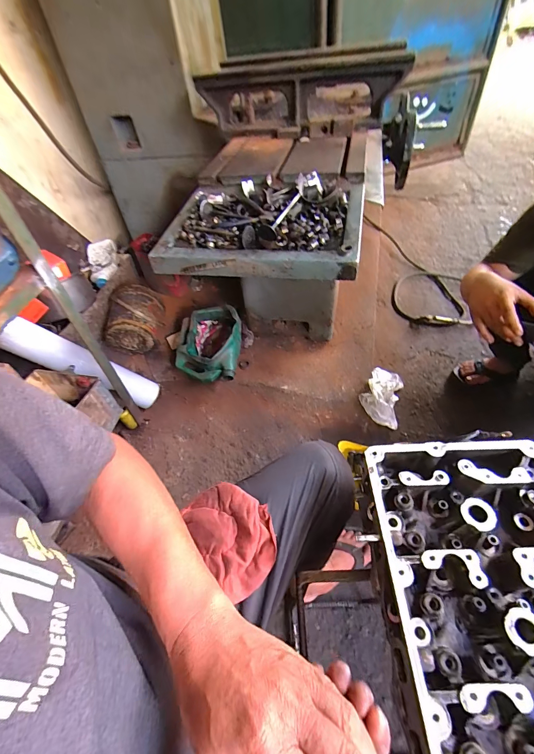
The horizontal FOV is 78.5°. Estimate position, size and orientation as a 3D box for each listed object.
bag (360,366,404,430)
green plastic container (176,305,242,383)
[{"bbox_3d":[0.388,0.058,1.105,0.125,0.076,0.225,12,52,17],"label":"bag"},{"bbox_3d":[-0.212,-0.106,1.189,0.228,0.144,0.280,-2,49,6],"label":"green plastic container"}]

